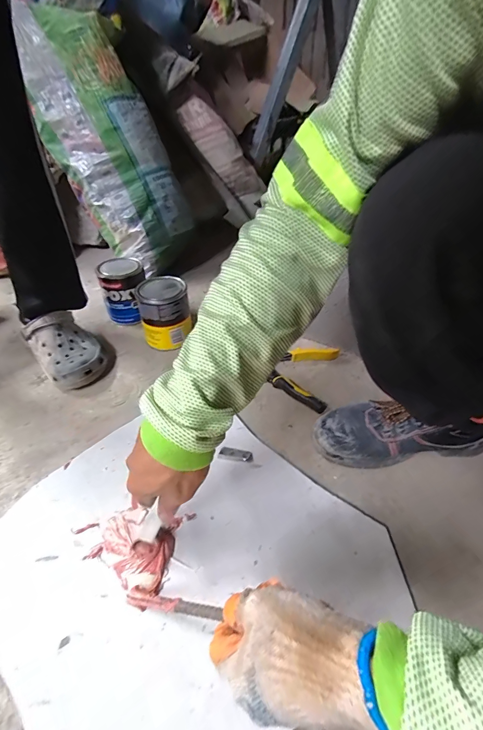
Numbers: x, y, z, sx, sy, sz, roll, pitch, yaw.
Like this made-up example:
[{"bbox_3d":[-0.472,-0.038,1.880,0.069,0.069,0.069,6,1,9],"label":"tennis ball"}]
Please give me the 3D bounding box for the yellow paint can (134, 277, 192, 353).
[{"bbox_3d":[-0.165,-0.107,0.730,0.098,0.129,0.097,1,41,-1],"label":"yellow paint can"}]

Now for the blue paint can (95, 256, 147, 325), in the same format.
[{"bbox_3d":[-0.274,-0.172,0.802,0.103,0.135,0.086,5,41,3],"label":"blue paint can"}]

